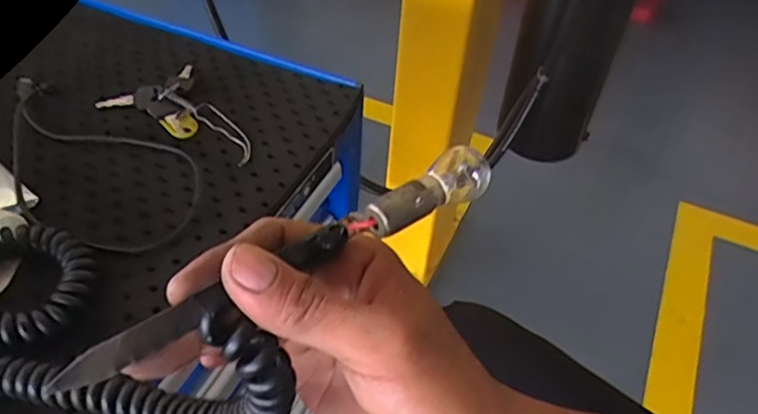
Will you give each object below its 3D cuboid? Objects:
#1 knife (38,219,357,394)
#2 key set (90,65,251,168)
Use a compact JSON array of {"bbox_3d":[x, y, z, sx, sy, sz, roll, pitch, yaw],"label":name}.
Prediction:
[{"bbox_3d":[-0.058,0.035,0.219,0.115,0.011,0.011,-28,52,-31],"label":"knife"},{"bbox_3d":[-0.160,-0.070,0.458,0.080,0.017,0.127,-24,51,-25],"label":"key set"}]

